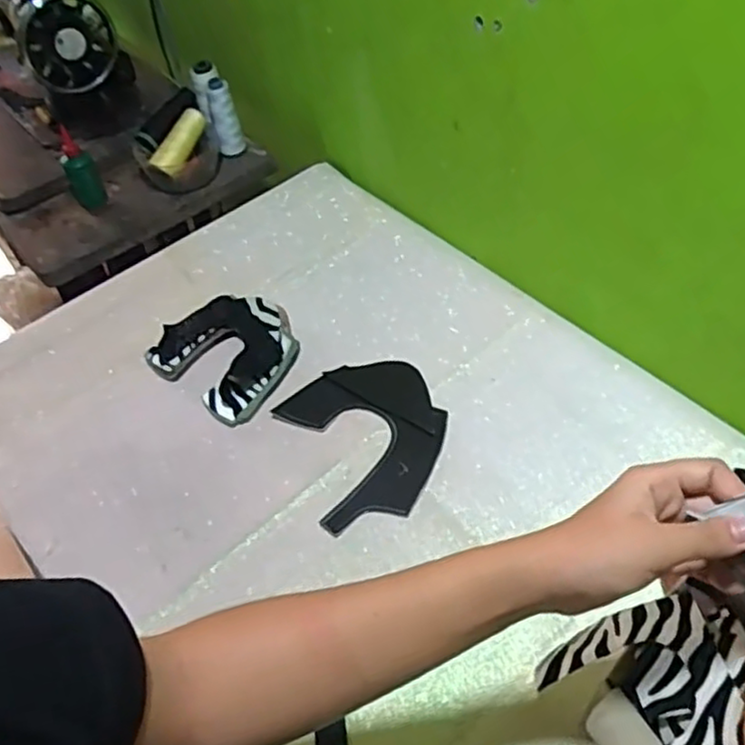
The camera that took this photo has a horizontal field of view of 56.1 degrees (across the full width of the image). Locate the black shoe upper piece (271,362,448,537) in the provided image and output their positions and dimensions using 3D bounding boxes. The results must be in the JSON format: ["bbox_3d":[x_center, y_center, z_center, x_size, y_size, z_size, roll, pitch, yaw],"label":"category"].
[{"bbox_3d":[-0.003,0.064,0.734,0.159,0.006,0.187,-23,51,-12],"label":"black shoe upper piece"}]

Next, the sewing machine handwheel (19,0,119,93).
[{"bbox_3d":[-0.446,-0.488,1.027,0.134,0.133,0.057,-29,53,-17],"label":"sewing machine handwheel"}]

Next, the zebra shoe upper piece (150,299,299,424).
[{"bbox_3d":[-0.163,-0.028,0.819,0.161,0.030,0.152,31,59,28],"label":"zebra shoe upper piece"}]

